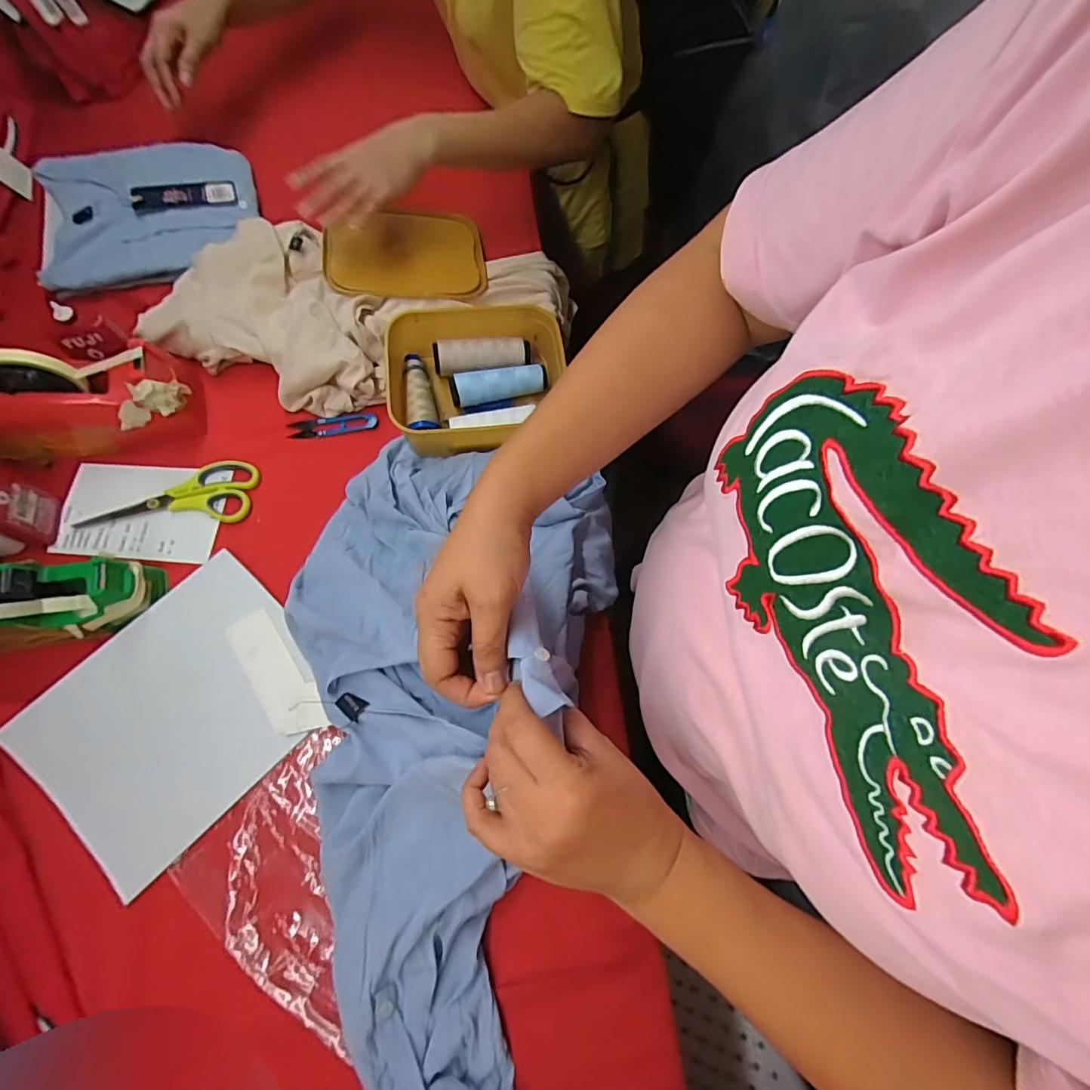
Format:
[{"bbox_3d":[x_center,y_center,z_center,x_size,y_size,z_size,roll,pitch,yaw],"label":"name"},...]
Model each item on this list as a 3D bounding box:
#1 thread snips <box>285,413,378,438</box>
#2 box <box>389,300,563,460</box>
[{"bbox_3d":[-0.250,-0.140,0.605,0.102,0.008,0.021,-7,72,-2],"label":"thread snips"},{"bbox_3d":[-0.078,-0.186,0.595,0.200,0.069,0.166,-8,72,-3],"label":"box"}]

